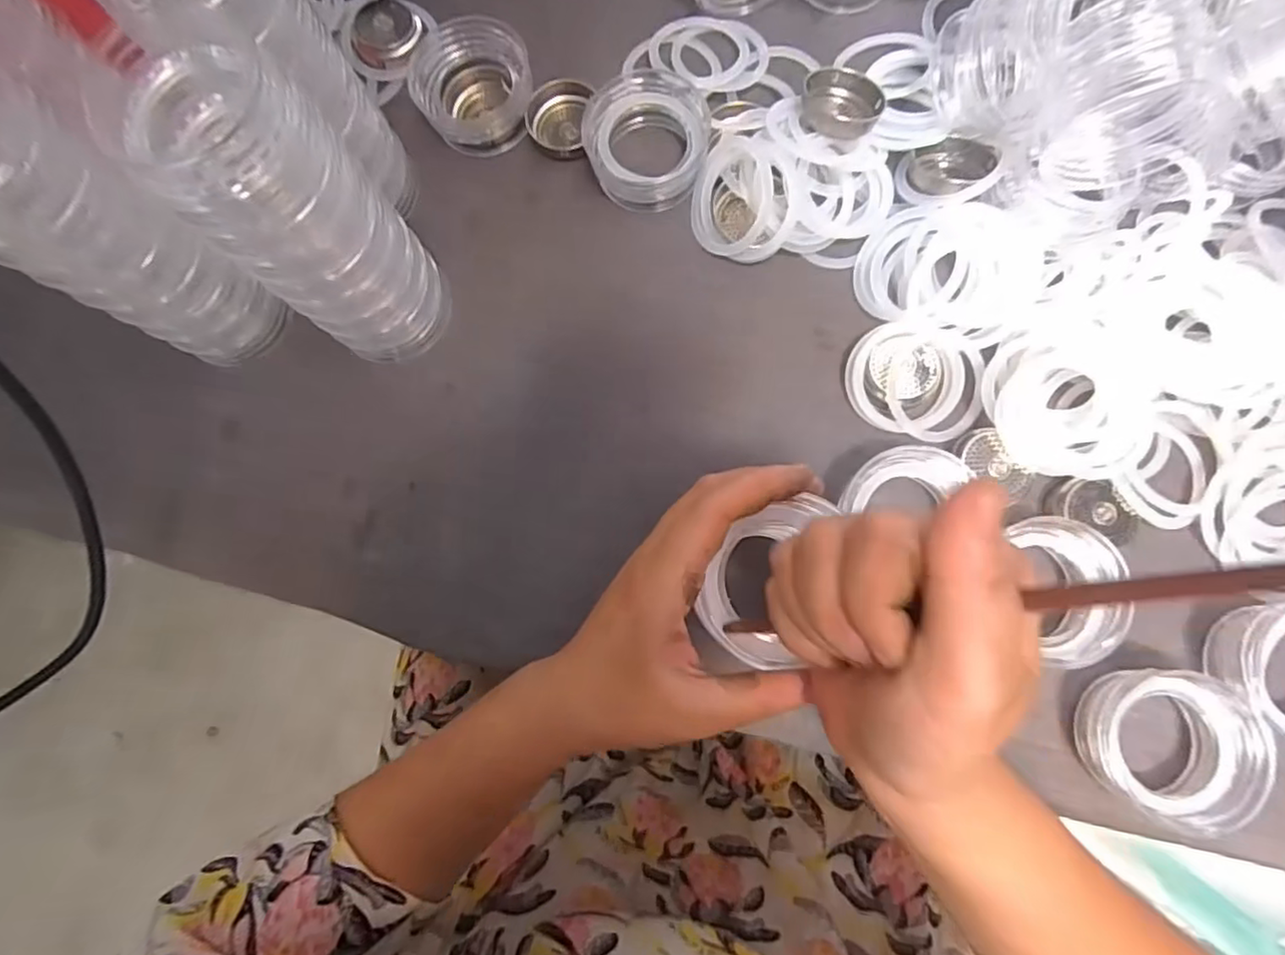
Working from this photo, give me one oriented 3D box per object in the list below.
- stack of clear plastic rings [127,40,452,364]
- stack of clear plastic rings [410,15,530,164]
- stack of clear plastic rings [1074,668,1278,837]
[{"bbox_3d":[-0.148,-0.111,0.283,0.061,0.153,0.067,37,83,8],"label":"stack of clear plastic rings"},{"bbox_3d":[-0.098,-0.226,0.361,0.066,0.029,0.066,-14,80,0],"label":"stack of clear plastic rings"},{"bbox_3d":[0.246,0.125,0.291,0.066,0.029,0.067,12,81,5],"label":"stack of clear plastic rings"}]

